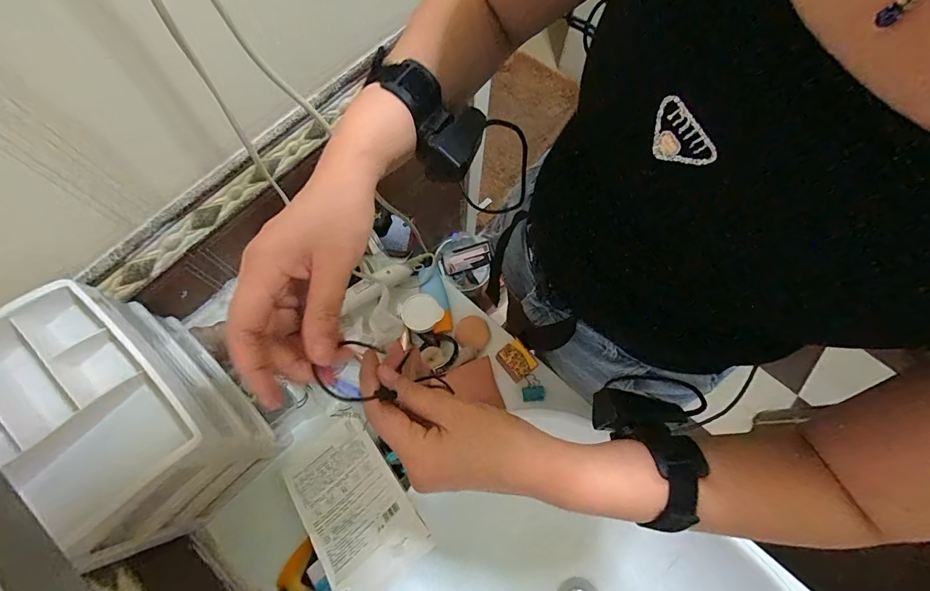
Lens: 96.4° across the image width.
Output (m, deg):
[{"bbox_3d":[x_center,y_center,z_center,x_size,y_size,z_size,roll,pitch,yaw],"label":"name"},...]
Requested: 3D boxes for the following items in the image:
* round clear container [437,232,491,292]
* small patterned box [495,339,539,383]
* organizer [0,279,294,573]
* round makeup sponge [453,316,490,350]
[{"bbox_3d":[0.004,-0.108,1.360,0.177,0.075,0.167,-1,87,12],"label":"round clear container"},{"bbox_3d":[0.075,0.099,0.625,0.041,0.048,0.052,-34,75,-13],"label":"small patterned box"},{"bbox_3d":[-0.380,0.137,0.466,0.235,0.209,0.163,42,74,12],"label":"organizer"},{"bbox_3d":[0.012,0.059,0.661,0.055,0.010,0.050,1,70,-2],"label":"round makeup sponge"}]

